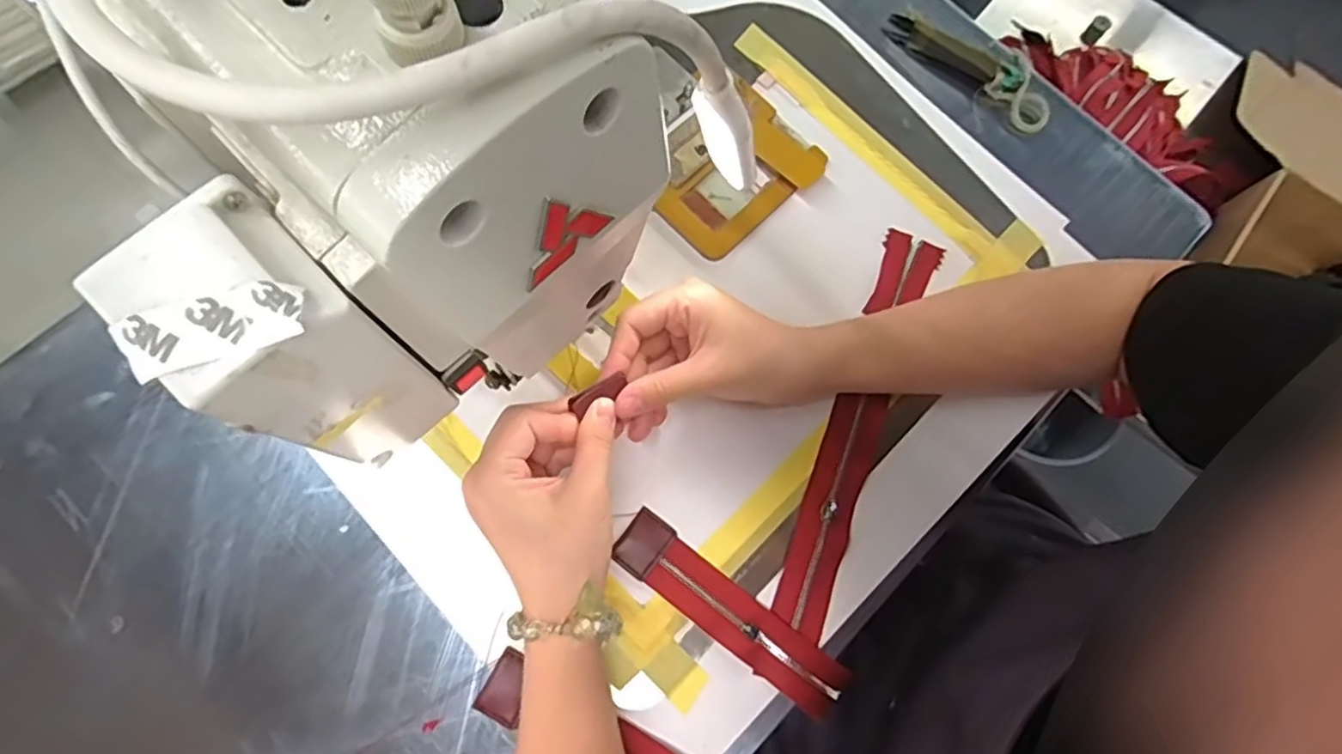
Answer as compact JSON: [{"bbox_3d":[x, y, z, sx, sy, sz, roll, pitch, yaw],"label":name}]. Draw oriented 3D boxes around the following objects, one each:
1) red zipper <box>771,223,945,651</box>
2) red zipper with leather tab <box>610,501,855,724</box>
[{"bbox_3d":[0.117,0.025,0.416,0.035,0.005,0.260,22,75,2],"label":"red zipper"},{"bbox_3d":[0.034,0.135,0.386,0.149,0.009,0.033,37,78,6],"label":"red zipper with leather tab"}]

